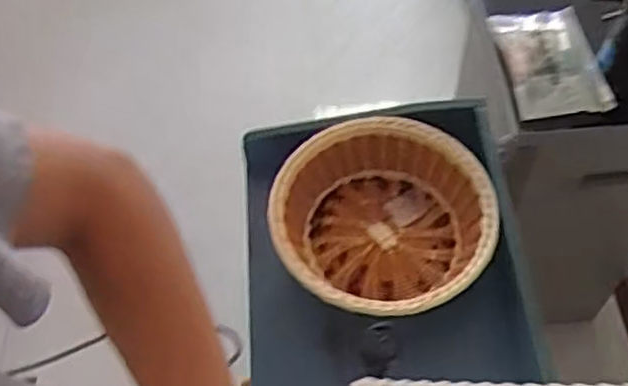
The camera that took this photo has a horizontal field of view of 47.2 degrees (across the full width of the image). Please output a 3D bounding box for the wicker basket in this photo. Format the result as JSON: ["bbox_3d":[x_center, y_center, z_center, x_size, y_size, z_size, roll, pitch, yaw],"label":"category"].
[{"bbox_3d":[0.075,0.036,0.800,0.231,0.081,0.227,-1,57,2],"label":"wicker basket"}]

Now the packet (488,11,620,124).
[{"bbox_3d":[0.348,-0.197,1.065,0.132,0.053,0.193,-6,57,-1],"label":"packet"}]

